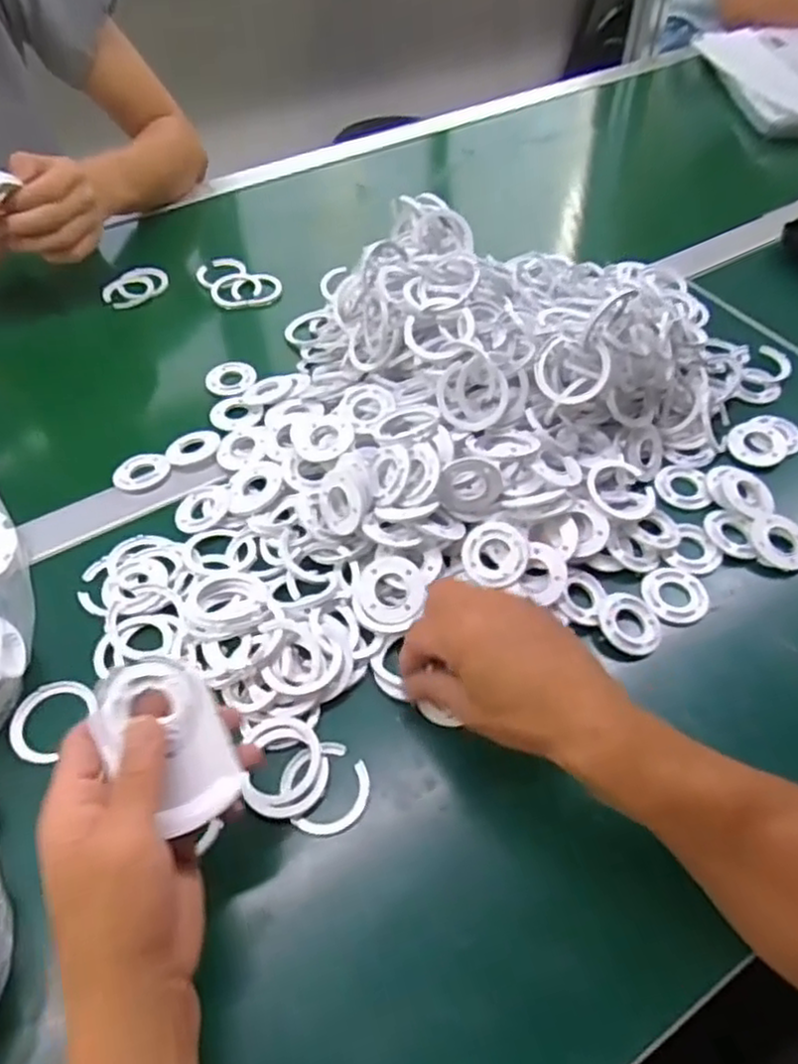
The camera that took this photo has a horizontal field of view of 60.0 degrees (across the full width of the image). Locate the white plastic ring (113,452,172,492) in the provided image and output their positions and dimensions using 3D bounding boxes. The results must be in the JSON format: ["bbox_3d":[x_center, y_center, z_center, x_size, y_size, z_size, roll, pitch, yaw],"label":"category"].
[{"bbox_3d":[-0.205,-0.049,0.553,0.043,0.008,0.033,-17,54,-13],"label":"white plastic ring"}]

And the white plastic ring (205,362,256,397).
[{"bbox_3d":[-0.153,-0.138,0.626,0.044,0.009,0.047,0,52,0],"label":"white plastic ring"}]

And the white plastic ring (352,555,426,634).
[{"bbox_3d":[-0.007,0.042,0.460,0.048,0.009,0.050,-2,77,10],"label":"white plastic ring"}]

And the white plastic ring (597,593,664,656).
[{"bbox_3d":[0.153,0.059,0.458,0.043,0.009,0.042,0,52,0],"label":"white plastic ring"}]

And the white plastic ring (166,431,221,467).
[{"bbox_3d":[-0.168,-0.070,0.565,0.043,0.007,0.037,-11,52,-8],"label":"white plastic ring"}]

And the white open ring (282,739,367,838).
[{"bbox_3d":[-0.041,0.147,0.399,0.049,0.008,0.050,0,52,0],"label":"white open ring"}]

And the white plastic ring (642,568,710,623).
[{"bbox_3d":[0.191,0.043,0.479,0.041,0.006,0.043,0,52,0],"label":"white plastic ring"}]

